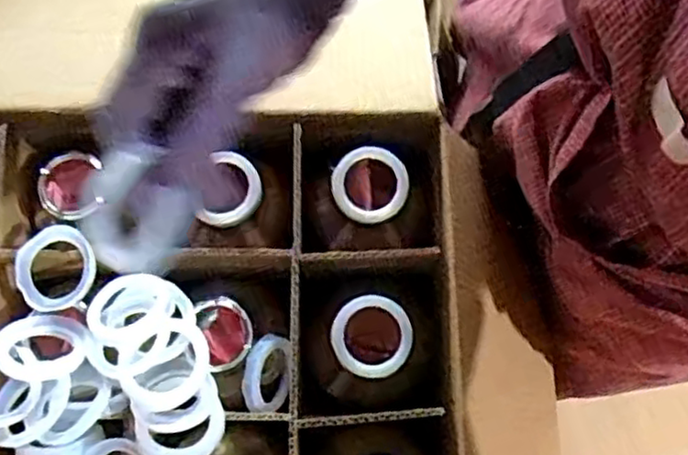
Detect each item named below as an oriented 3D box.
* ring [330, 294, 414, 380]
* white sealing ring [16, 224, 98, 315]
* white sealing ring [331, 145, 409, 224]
[{"bbox_3d":[0.020,0.078,0.491,0.057,0.013,0.058,0,74,0],"label":"ring"},{"bbox_3d":[-0.208,0.029,0.494,0.053,0.006,0.058,5,79,-26],"label":"white sealing ring"},{"bbox_3d":[0.020,-0.033,0.521,0.057,0.008,0.057,0,92,4],"label":"white sealing ring"}]

